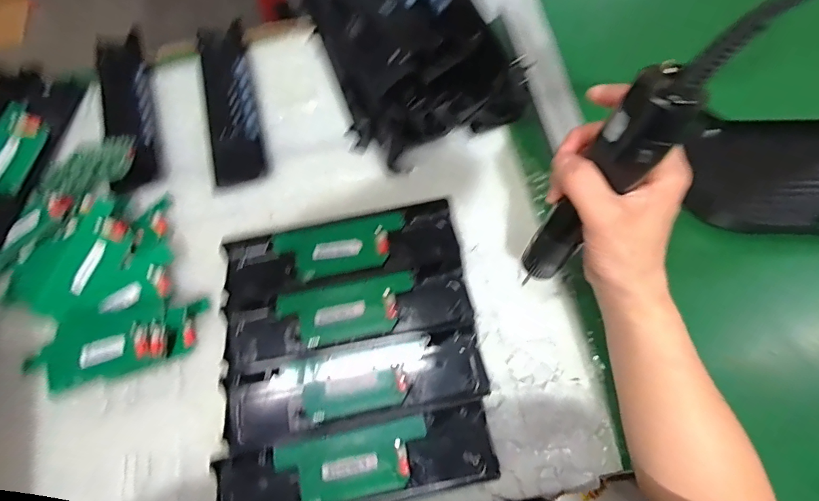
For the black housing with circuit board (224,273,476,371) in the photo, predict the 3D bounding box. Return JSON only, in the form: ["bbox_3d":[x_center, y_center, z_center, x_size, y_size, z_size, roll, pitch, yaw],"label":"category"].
[{"bbox_3d":[-0.061,0.068,0.425,0.241,0.011,0.064,-10,70,-1],"label":"black housing with circuit board"}]

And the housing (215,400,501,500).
[{"bbox_3d":[-0.046,0.195,0.377,0.242,0.014,0.064,-12,70,-2],"label":"housing"}]

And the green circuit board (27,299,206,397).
[{"bbox_3d":[-0.297,0.087,0.417,0.177,0.034,0.068,-18,70,-4],"label":"green circuit board"}]

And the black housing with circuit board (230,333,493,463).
[{"bbox_3d":[-0.049,0.130,0.402,0.239,0.011,0.067,-13,70,-2],"label":"black housing with circuit board"}]

